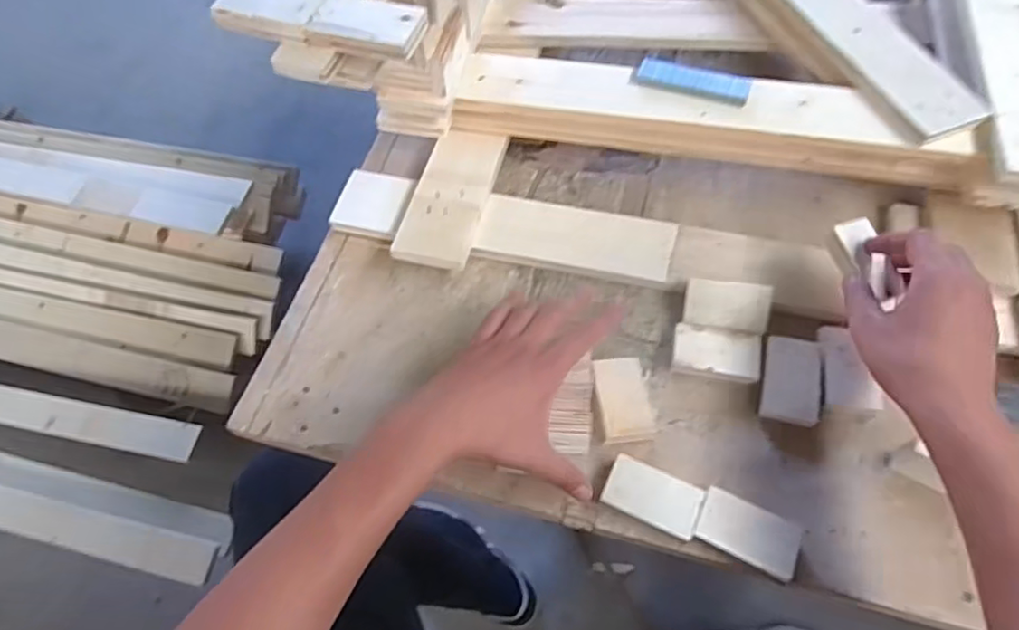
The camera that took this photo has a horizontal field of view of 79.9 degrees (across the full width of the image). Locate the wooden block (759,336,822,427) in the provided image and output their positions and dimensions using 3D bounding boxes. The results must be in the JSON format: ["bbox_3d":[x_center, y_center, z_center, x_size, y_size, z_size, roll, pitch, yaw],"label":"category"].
[{"bbox_3d":[0.236,0.056,0.511,0.044,0.015,0.073,12,63,9],"label":"wooden block"}]

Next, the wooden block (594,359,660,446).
[{"bbox_3d":[0.095,0.072,0.511,0.047,0.019,0.072,-7,62,-1],"label":"wooden block"}]

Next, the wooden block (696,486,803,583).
[{"bbox_3d":[0.176,0.164,0.452,0.071,0.024,0.043,21,65,14],"label":"wooden block"}]

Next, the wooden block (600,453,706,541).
[{"bbox_3d":[0.110,0.140,0.469,0.069,0.019,0.041,22,65,14],"label":"wooden block"}]

